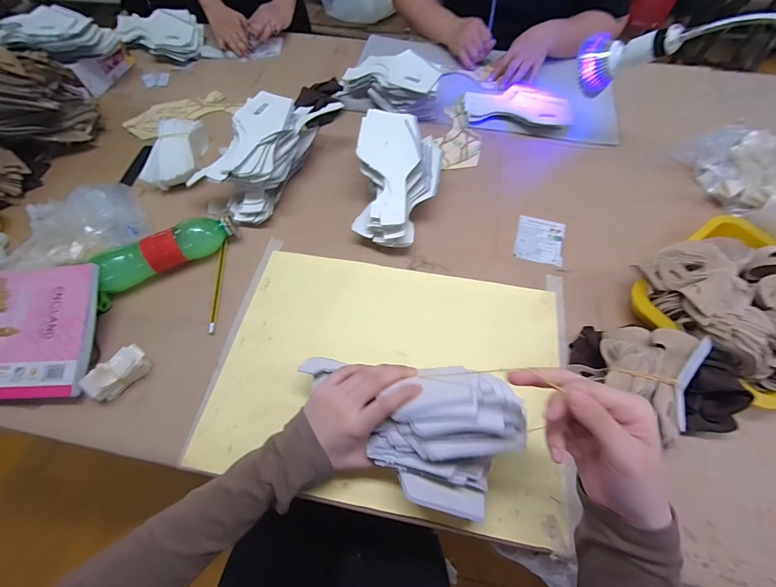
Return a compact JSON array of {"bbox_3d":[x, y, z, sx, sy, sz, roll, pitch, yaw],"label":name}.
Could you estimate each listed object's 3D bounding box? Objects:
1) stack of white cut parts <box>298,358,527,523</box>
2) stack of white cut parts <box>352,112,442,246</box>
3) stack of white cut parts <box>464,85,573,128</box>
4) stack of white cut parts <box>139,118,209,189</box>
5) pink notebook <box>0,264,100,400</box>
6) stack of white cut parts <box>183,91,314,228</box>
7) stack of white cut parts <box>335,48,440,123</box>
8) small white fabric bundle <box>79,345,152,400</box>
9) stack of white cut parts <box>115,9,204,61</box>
[{"bbox_3d":[0.011,0.132,0.336,0.229,0.077,0.126,12,63,7],"label":"stack of white cut parts"},{"bbox_3d":[0.012,-0.177,0.535,0.130,0.099,0.206,10,63,6],"label":"stack of white cut parts"},{"bbox_3d":[0.263,-0.383,0.680,0.205,0.027,0.109,12,63,7],"label":"stack of white cut parts"},{"bbox_3d":[-0.389,-0.254,0.603,0.089,0.056,0.150,-10,62,-4],"label":"stack of white cut parts"},{"bbox_3d":[-0.517,0.050,0.441,0.253,0.028,0.174,-3,73,2],"label":"pink notebook"},{"bbox_3d":[-0.214,-0.240,0.576,0.123,0.092,0.236,21,64,12],"label":"stack of white cut parts"},{"bbox_3d":[0.006,-0.431,0.682,0.213,0.082,0.100,30,66,15],"label":"stack of white cut parts"},{"bbox_3d":[-0.347,0.102,0.425,0.036,0.038,0.068,32,67,17],"label":"small white fabric bundle"},{"bbox_3d":[-0.552,-0.624,0.805,0.197,0.058,0.124,5,62,4],"label":"stack of white cut parts"}]

